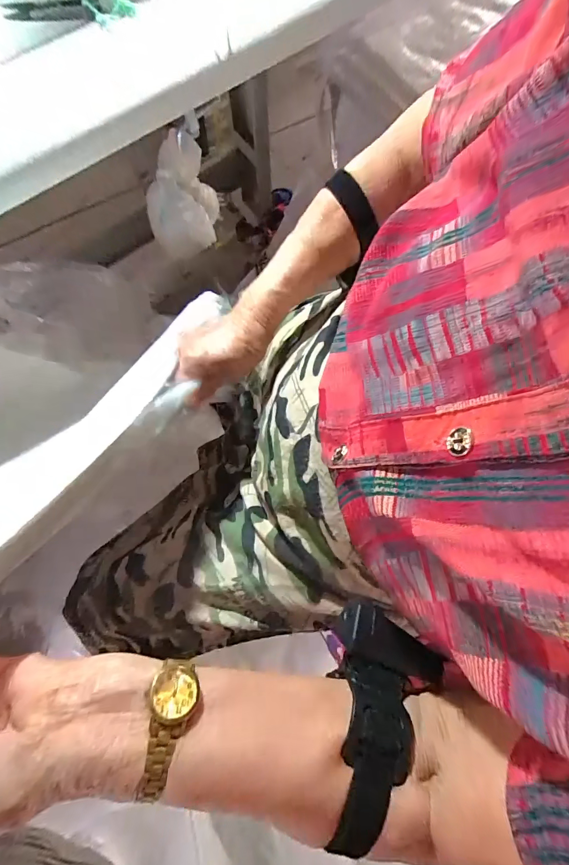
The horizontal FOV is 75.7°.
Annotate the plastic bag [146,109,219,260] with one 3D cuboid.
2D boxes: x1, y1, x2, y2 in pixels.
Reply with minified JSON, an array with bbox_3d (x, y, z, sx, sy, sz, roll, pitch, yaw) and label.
[{"bbox_3d":[-0.153,-0.343,0.547,0.106,0.160,0.104,-18,77,-4],"label":"plastic bag"}]

